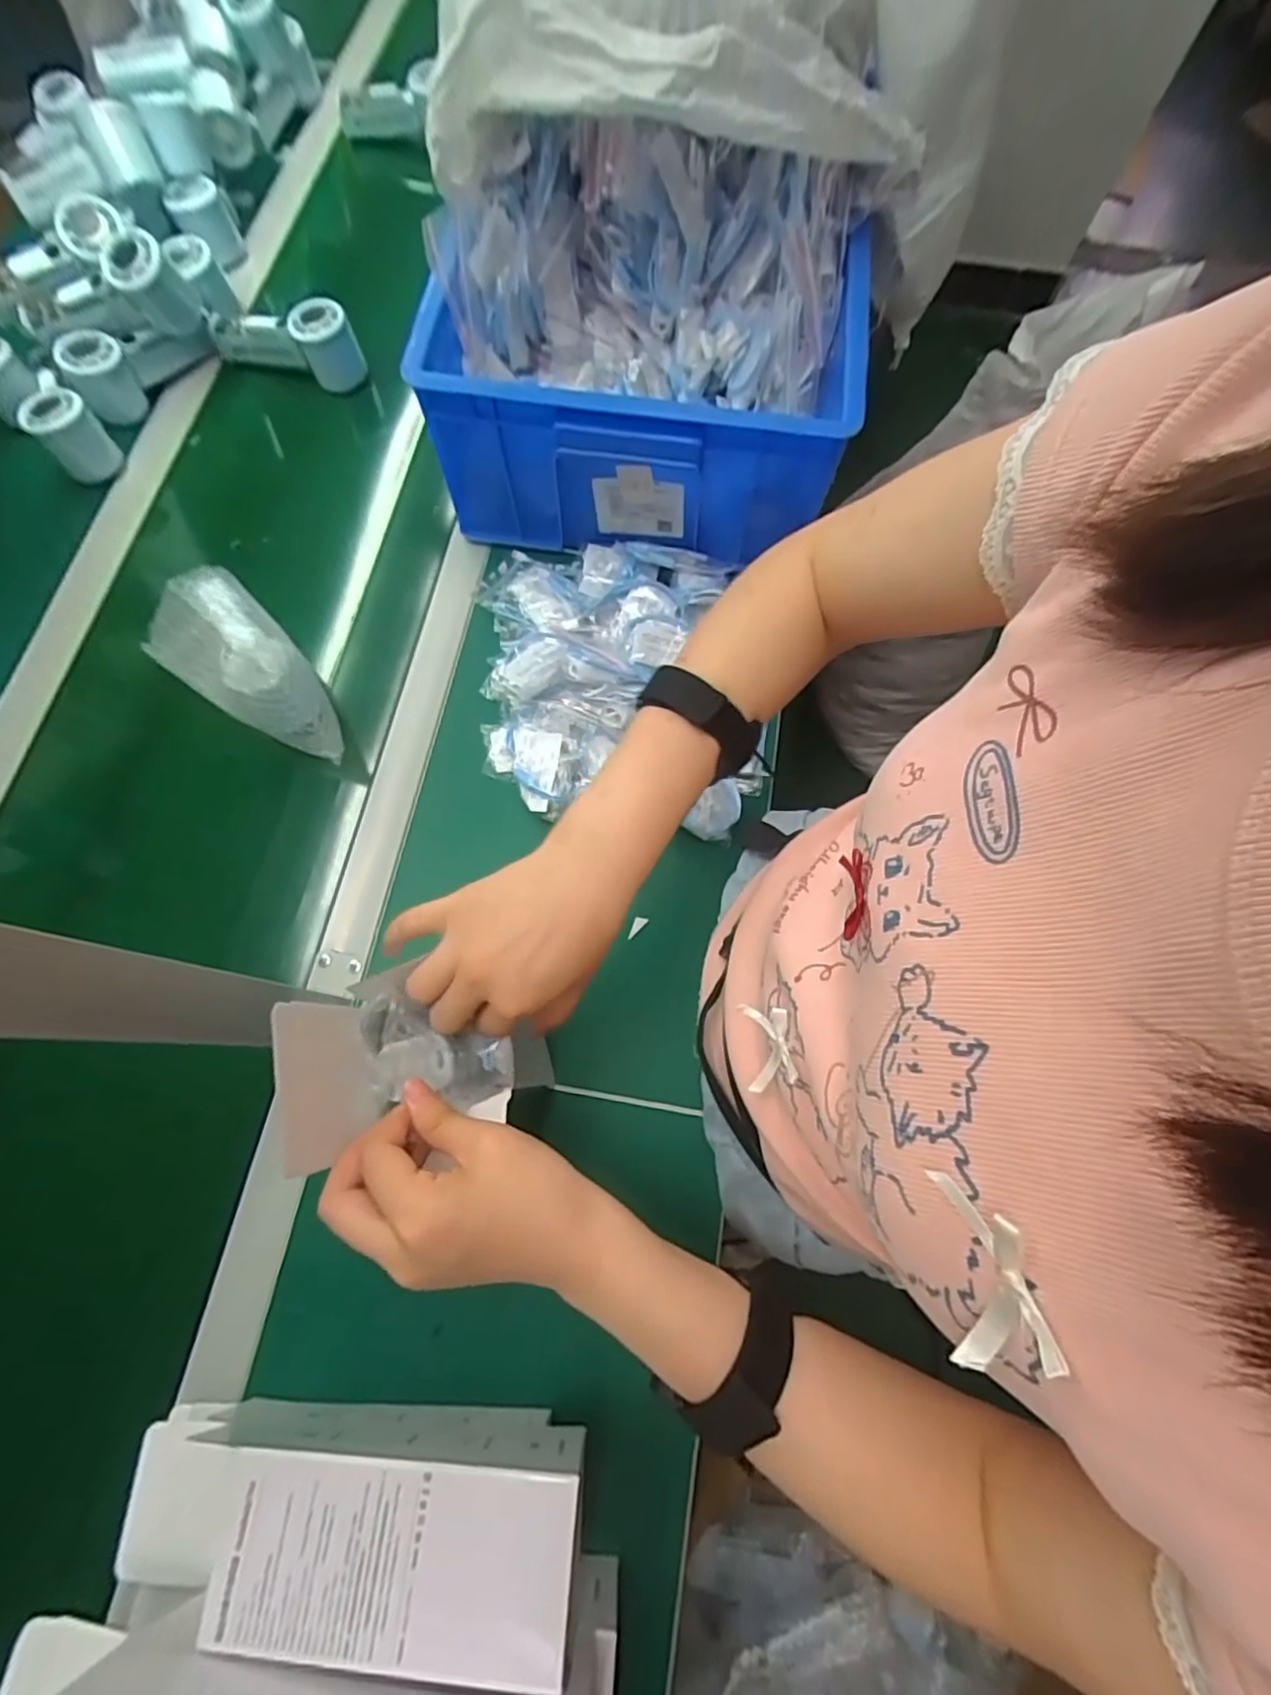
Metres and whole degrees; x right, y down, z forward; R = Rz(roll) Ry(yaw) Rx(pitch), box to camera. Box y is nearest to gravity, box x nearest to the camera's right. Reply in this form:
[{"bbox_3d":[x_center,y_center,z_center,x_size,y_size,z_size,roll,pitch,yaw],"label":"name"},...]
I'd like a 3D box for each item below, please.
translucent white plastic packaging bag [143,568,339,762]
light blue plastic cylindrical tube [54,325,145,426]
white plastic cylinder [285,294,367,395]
[{"bbox_3d":[-0.332,-0.161,0.541,0.204,0.077,0.090,40,75,11],"label":"translucent white plastic packaging bag"},{"bbox_3d":[-0.523,-0.463,0.646,0.054,0.065,0.050,0,71,-1],"label":"light blue plastic cylindrical tube"},{"bbox_3d":[-0.309,-0.505,0.655,0.055,0.063,0.045,-27,74,-10],"label":"white plastic cylinder"}]

